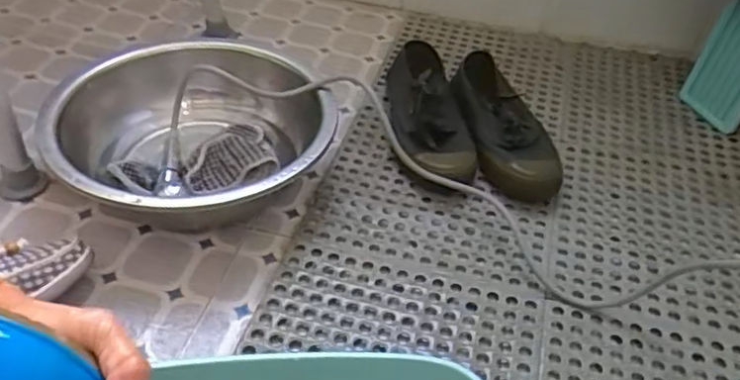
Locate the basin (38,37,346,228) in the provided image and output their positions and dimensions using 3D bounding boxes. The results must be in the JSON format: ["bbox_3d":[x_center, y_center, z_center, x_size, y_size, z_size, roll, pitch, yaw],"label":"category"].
[{"bbox_3d":[-0.206,-0.060,0.781,0.312,0.103,0.311,2,41,-2],"label":"basin"}]

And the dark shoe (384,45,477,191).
[{"bbox_3d":[0.074,-0.103,0.856,0.099,0.089,0.250,-2,41,-7],"label":"dark shoe"}]

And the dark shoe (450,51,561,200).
[{"bbox_3d":[0.175,-0.085,0.857,0.107,0.068,0.238,-4,42,-10],"label":"dark shoe"}]

